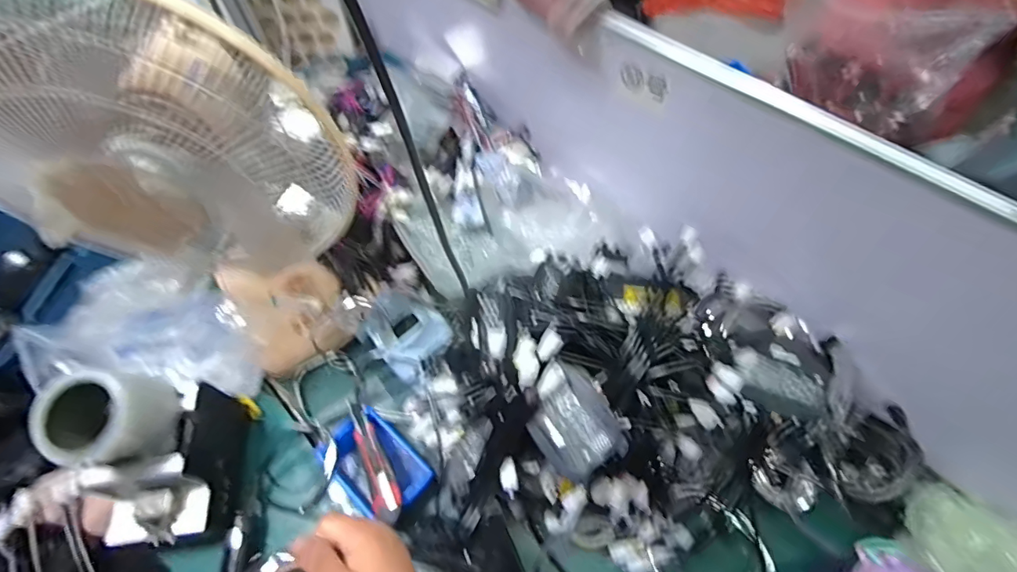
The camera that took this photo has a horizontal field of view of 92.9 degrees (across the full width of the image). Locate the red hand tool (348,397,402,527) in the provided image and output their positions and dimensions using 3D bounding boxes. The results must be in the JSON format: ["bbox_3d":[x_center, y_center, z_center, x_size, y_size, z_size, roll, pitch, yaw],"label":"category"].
[{"bbox_3d":[-0.195,0.239,0.676,0.037,0.027,0.188,-28,61,-12],"label":"red hand tool"}]

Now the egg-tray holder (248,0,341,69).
[{"bbox_3d":[-0.418,-0.520,0.968,0.161,0.139,0.027,-7,59,0],"label":"egg-tray holder"}]

